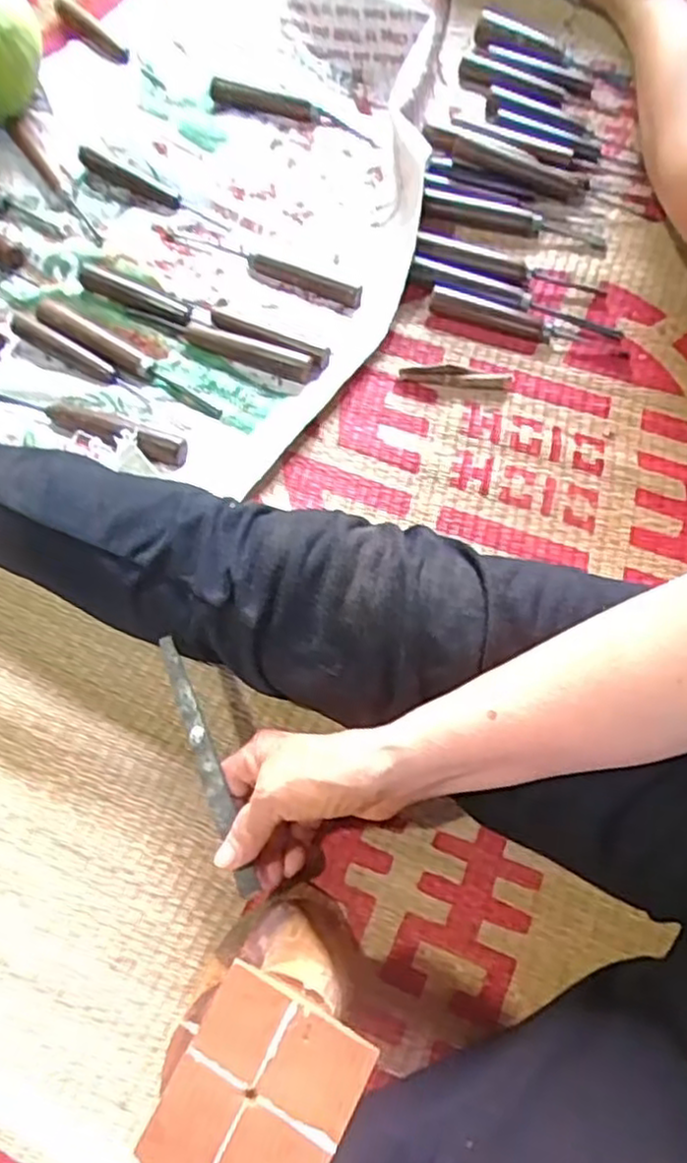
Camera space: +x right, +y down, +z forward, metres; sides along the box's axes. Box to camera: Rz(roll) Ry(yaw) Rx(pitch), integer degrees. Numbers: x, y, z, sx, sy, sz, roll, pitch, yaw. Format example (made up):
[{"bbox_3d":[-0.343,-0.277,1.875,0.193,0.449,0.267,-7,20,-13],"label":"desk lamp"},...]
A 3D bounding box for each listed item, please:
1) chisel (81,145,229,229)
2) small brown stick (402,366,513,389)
[{"bbox_3d":[-0.175,-0.360,0.667,0.160,0.011,0.021,29,73,11],"label":"chisel"},{"bbox_3d":[0.092,-0.169,0.600,0.089,0.016,0.013,4,70,3],"label":"small brown stick"}]

